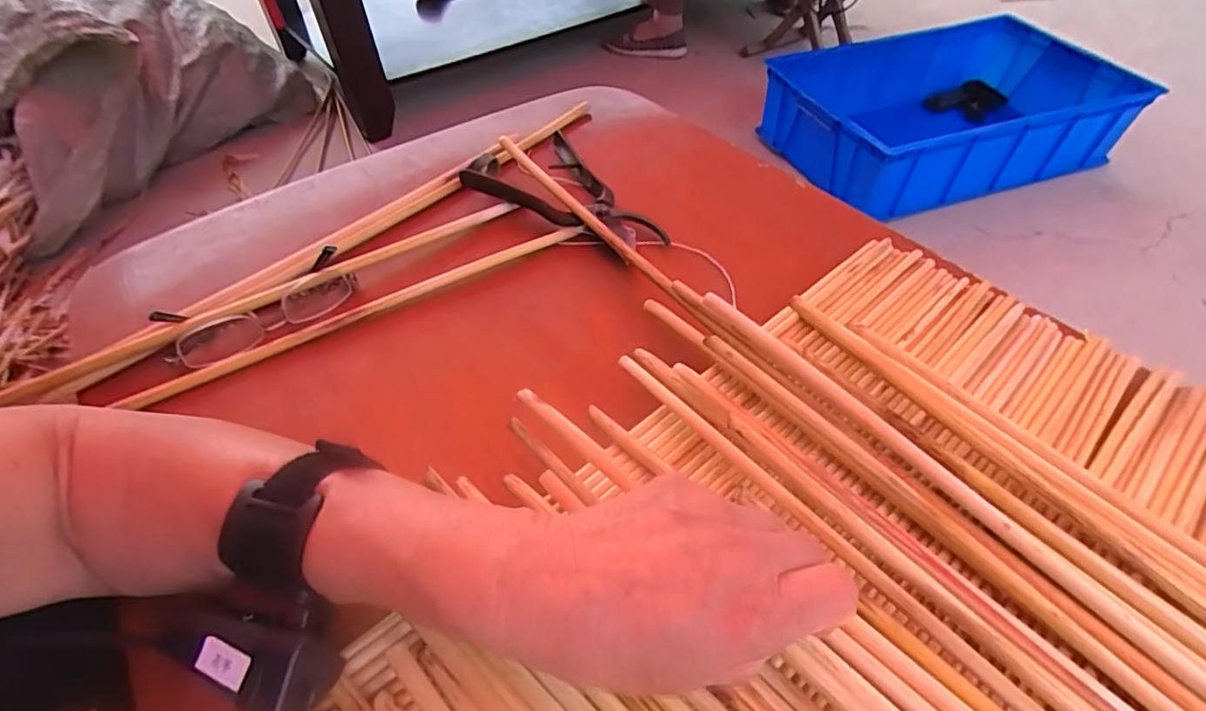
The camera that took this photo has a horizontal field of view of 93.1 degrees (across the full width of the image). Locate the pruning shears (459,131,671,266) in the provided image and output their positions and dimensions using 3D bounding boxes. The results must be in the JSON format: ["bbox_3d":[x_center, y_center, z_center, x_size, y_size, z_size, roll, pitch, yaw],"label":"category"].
[{"bbox_3d":[-0.016,-0.153,0.499,0.175,0.026,0.127,31,54,25],"label":"pruning shears"}]

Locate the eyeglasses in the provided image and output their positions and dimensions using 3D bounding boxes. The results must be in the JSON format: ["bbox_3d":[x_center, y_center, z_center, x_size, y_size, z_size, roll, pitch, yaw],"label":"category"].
[{"bbox_3d":[-0.242,-0.030,0.408,0.130,0.029,0.042,-34,56,-28],"label":"eyeglasses"}]

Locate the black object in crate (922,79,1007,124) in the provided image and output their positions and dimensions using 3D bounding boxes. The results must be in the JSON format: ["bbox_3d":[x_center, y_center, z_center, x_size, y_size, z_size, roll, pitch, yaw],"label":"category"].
[{"bbox_3d":[0.897,-0.624,1.402,0.192,0.075,0.061,-6,50,-3],"label":"black object in crate"}]

